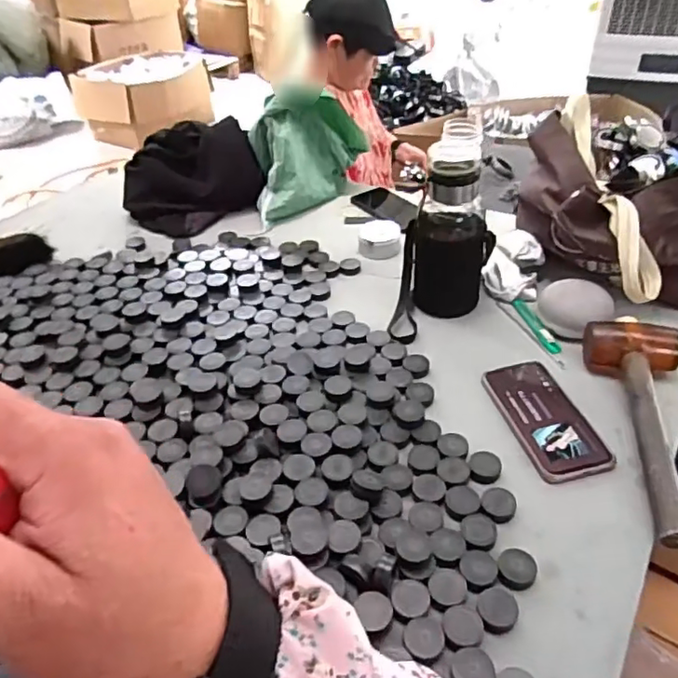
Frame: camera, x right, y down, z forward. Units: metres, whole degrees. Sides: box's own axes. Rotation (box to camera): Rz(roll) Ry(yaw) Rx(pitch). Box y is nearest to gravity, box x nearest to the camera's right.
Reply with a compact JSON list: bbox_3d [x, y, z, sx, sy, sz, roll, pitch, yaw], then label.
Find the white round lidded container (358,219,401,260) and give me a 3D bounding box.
[{"bbox_3d":[0.066,-0.164,0.950,0.067,0.035,0.072,-2,39,1],"label":"white round lidded container"}]

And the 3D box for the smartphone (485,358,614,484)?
[{"bbox_3d":[0.228,0.086,0.649,0.081,0.016,0.160,-10,39,-9],"label":"smartphone"}]

